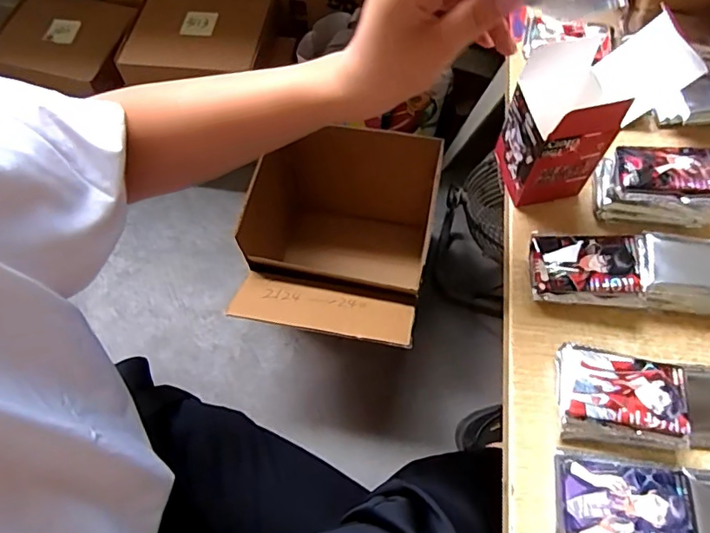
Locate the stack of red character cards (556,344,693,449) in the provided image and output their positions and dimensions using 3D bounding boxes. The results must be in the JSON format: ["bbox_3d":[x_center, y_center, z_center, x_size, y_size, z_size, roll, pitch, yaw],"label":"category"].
[{"bbox_3d":[0.203,0.100,0.394,0.086,0.032,0.068,8,65,5],"label":"stack of red character cards"}]

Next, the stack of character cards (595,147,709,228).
[{"bbox_3d":[0.275,-0.074,0.468,0.099,0.039,0.073,8,65,5],"label":"stack of character cards"}]

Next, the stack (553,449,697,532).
[{"bbox_3d":[0.191,0.173,0.366,0.089,0.020,0.066,7,65,5],"label":"stack"}]

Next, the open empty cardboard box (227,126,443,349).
[{"bbox_3d":[-0.025,-0.021,1.049,0.313,0.363,0.372,10,65,6],"label":"open empty cardboard box"}]

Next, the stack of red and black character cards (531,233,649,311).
[{"bbox_3d":[0.199,0.004,0.443,0.088,0.030,0.059,6,65,4],"label":"stack of red and black character cards"}]

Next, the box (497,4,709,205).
[{"bbox_3d":[0.189,-0.129,0.440,0.106,0.141,0.077,-13,65,-5],"label":"box"}]

